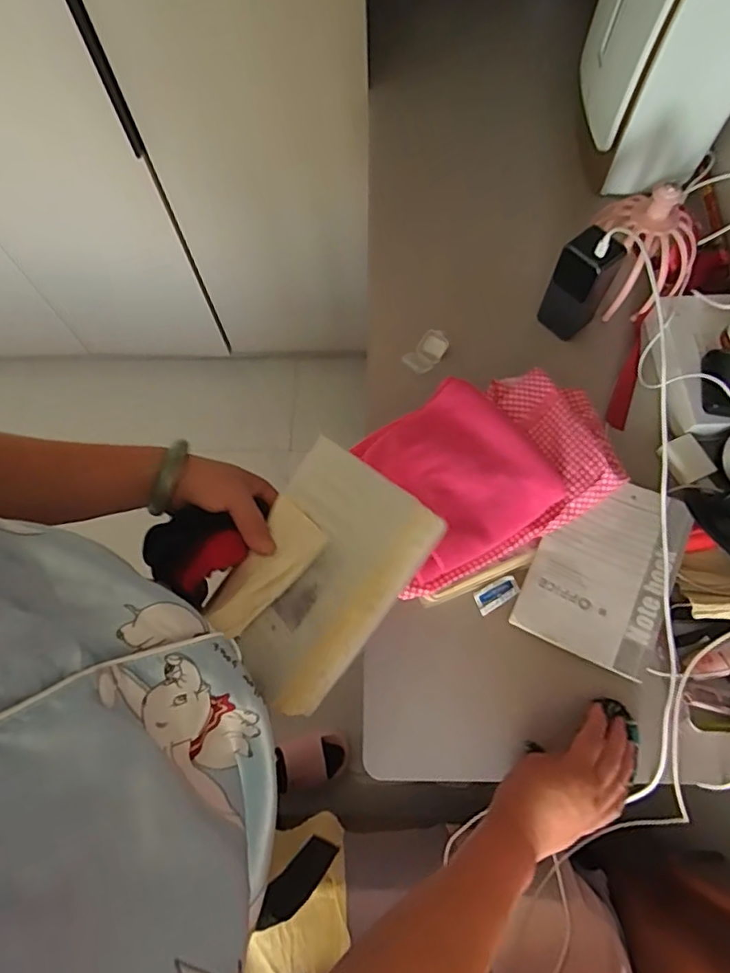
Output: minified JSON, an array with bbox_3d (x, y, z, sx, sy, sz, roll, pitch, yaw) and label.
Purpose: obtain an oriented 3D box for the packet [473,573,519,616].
[{"bbox_3d":[0.142,0.115,0.589,0.050,0.005,0.025,-26,70,-8],"label":"packet"}]

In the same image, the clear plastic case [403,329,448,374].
[{"bbox_3d":[0.077,-0.169,0.692,0.038,0.016,0.060,41,75,16],"label":"clear plastic case"}]

